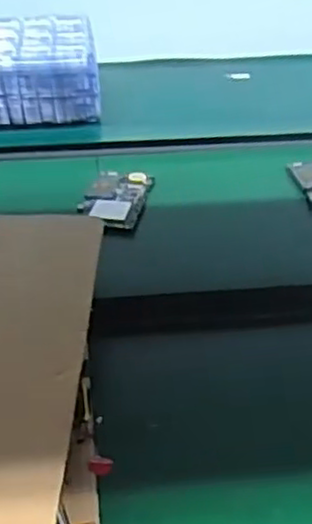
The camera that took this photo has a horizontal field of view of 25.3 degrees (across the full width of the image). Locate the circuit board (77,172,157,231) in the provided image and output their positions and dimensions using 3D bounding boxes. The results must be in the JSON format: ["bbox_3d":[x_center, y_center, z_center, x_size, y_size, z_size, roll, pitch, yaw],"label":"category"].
[{"bbox_3d":[-0.044,-0.070,0.757,0.066,0.013,0.122,6,36,9],"label":"circuit board"}]

